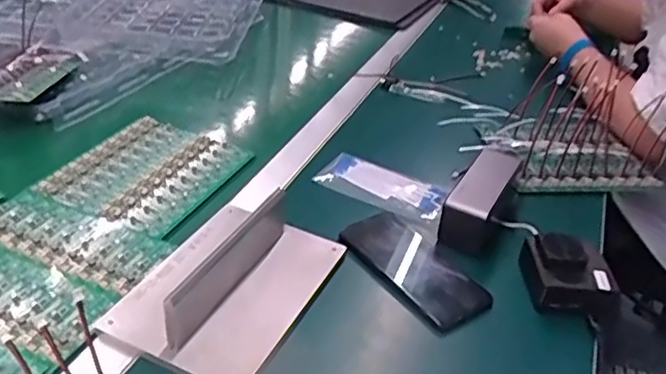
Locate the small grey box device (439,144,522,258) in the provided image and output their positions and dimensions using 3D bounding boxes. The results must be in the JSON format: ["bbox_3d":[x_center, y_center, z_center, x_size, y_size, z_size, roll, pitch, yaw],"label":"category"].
[{"bbox_3d":[0.164,0.006,0.685,0.048,0.058,0.146,22,38,21],"label":"small grey box device"}]

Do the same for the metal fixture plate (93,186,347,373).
[{"bbox_3d":[-0.089,0.073,0.561,0.140,0.051,0.206,20,37,18],"label":"metal fixture plate"}]

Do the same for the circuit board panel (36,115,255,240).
[{"bbox_3d":[-0.207,-0.019,0.715,0.163,0.008,0.184,17,35,18],"label":"circuit board panel"}]

